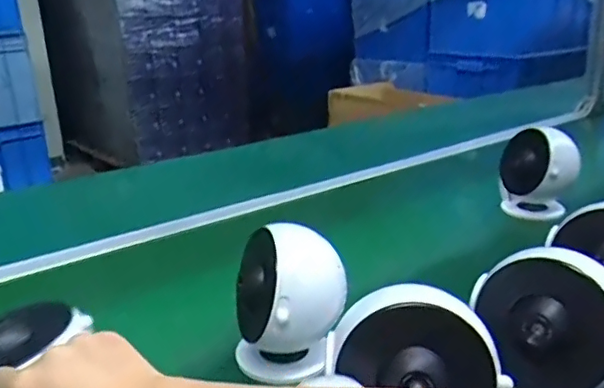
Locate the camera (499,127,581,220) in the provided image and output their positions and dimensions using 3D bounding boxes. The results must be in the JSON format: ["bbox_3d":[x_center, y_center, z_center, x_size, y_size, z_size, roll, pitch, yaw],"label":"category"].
[{"bbox_3d":[0.337,-0.027,0.809,0.104,0.129,0.090,5,20,20],"label":"camera"}]

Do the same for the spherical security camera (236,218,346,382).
[{"bbox_3d":[-0.012,0.089,0.485,0.077,0.123,0.079,-2,19,1],"label":"spherical security camera"}]

